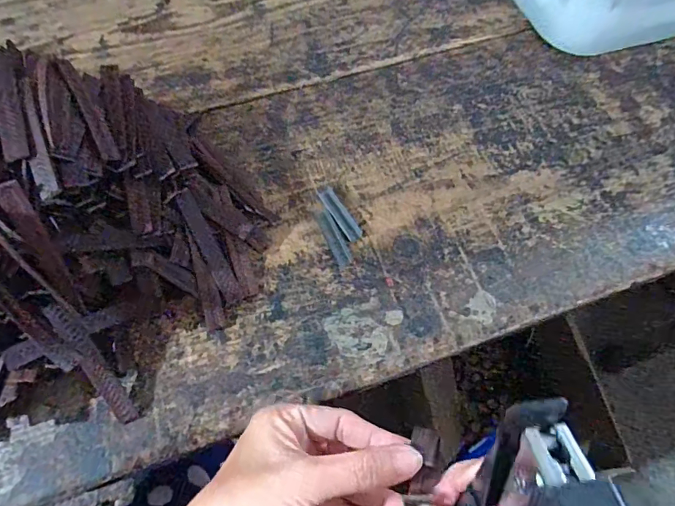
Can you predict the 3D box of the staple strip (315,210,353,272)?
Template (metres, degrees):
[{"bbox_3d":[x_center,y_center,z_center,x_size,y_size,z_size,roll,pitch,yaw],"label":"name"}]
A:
[{"bbox_3d":[-0.002,-0.013,0.367,0.012,0.004,0.053,-21,66,-11],"label":"staple strip"}]

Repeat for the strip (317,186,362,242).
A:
[{"bbox_3d":[0.002,-0.033,0.376,0.012,0.004,0.053,-28,68,-14],"label":"strip"}]

